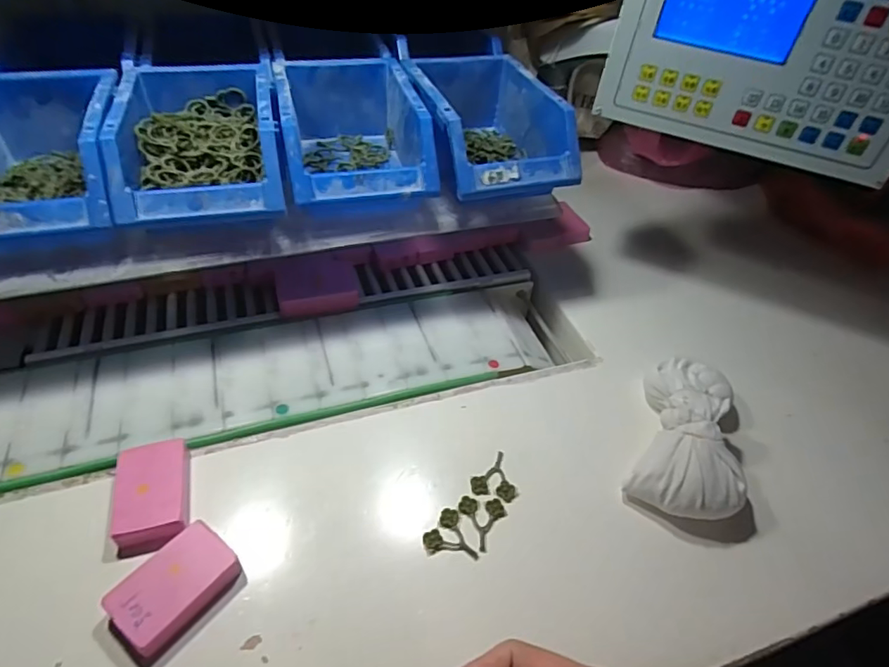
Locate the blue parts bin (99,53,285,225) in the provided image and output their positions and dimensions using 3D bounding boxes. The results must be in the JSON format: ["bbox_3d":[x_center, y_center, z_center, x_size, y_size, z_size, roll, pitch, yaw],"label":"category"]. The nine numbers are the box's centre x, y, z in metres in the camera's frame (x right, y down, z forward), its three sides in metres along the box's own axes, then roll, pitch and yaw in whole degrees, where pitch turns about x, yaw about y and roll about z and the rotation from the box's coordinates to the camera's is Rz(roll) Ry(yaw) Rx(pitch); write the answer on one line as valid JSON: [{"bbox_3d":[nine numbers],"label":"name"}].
[{"bbox_3d":[-0.208,-0.162,0.462,0.124,0.072,0.184,-9,47,-14],"label":"blue parts bin"}]

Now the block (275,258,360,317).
[{"bbox_3d":[-0.127,-0.047,0.539,0.077,0.015,0.064,-8,47,-14],"label":"block"}]

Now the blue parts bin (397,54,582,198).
[{"bbox_3d":[0.036,-0.200,0.528,0.124,0.080,0.183,-13,48,-18],"label":"blue parts bin"}]

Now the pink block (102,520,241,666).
[{"bbox_3d":[-0.172,0.161,0.339,0.046,0.024,0.074,32,51,24],"label":"pink block"}]

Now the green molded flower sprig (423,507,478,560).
[{"bbox_3d":[0.001,0.146,0.382,0.031,0.005,0.038,-14,49,-19],"label":"green molded flower sprig"}]

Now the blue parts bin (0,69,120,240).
[{"bbox_3d":[-0.327,-0.137,0.433,0.122,0.080,0.178,-9,47,-14],"label":"blue parts bin"}]

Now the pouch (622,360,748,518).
[{"bbox_3d":[0.202,0.081,0.438,0.079,0.049,0.151,19,47,12],"label":"pouch"}]

